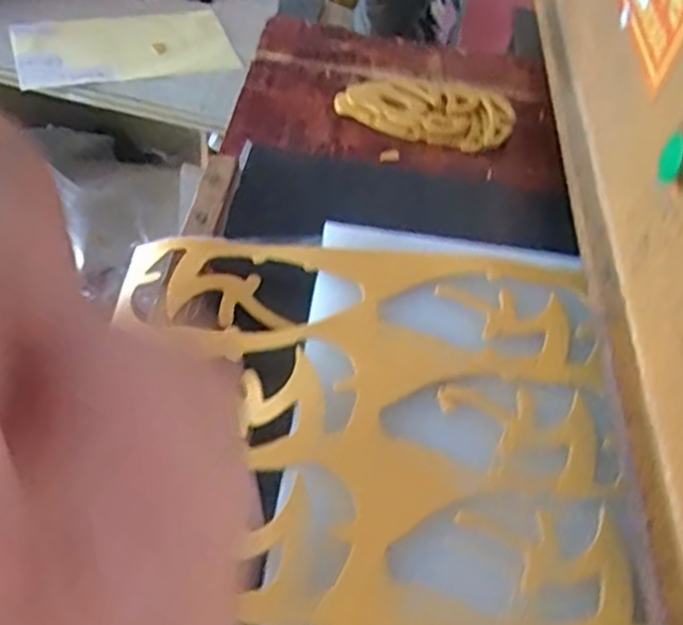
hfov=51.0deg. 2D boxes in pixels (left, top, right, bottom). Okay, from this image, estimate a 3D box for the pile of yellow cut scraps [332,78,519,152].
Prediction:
[{"bbox_3d":[0.107,-0.266,0.931,0.221,0.031,0.111,11,48,4],"label":"pile of yellow cut scraps"}]

